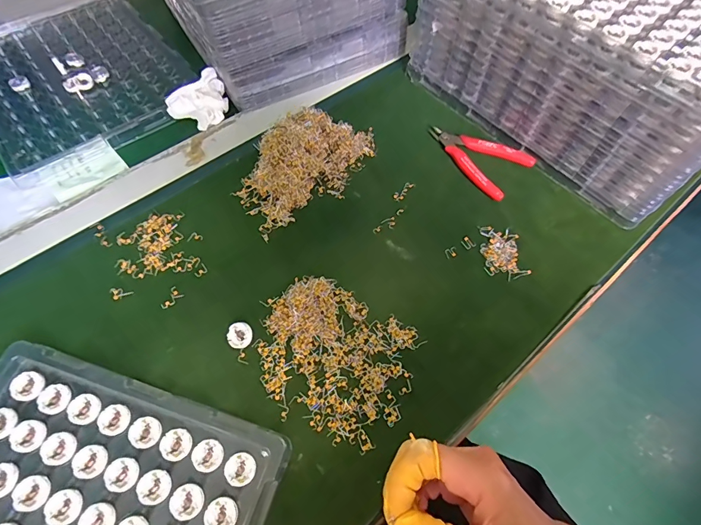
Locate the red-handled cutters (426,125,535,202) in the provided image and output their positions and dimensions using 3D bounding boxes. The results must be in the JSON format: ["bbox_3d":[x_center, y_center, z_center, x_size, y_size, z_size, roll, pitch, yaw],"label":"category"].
[{"bbox_3d":[0.154,-0.134,0.477,0.080,0.013,0.124,-37,67,-20],"label":"red-handled cutters"}]

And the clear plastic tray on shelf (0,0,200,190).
[{"bbox_3d":[-0.396,-0.279,0.561,0.257,0.013,0.363,-35,66,-19],"label":"clear plastic tray on shelf"}]

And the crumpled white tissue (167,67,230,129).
[{"bbox_3d":[-0.193,-0.203,0.500,0.072,0.039,0.065,-21,62,-12],"label":"crumpled white tissue"}]

